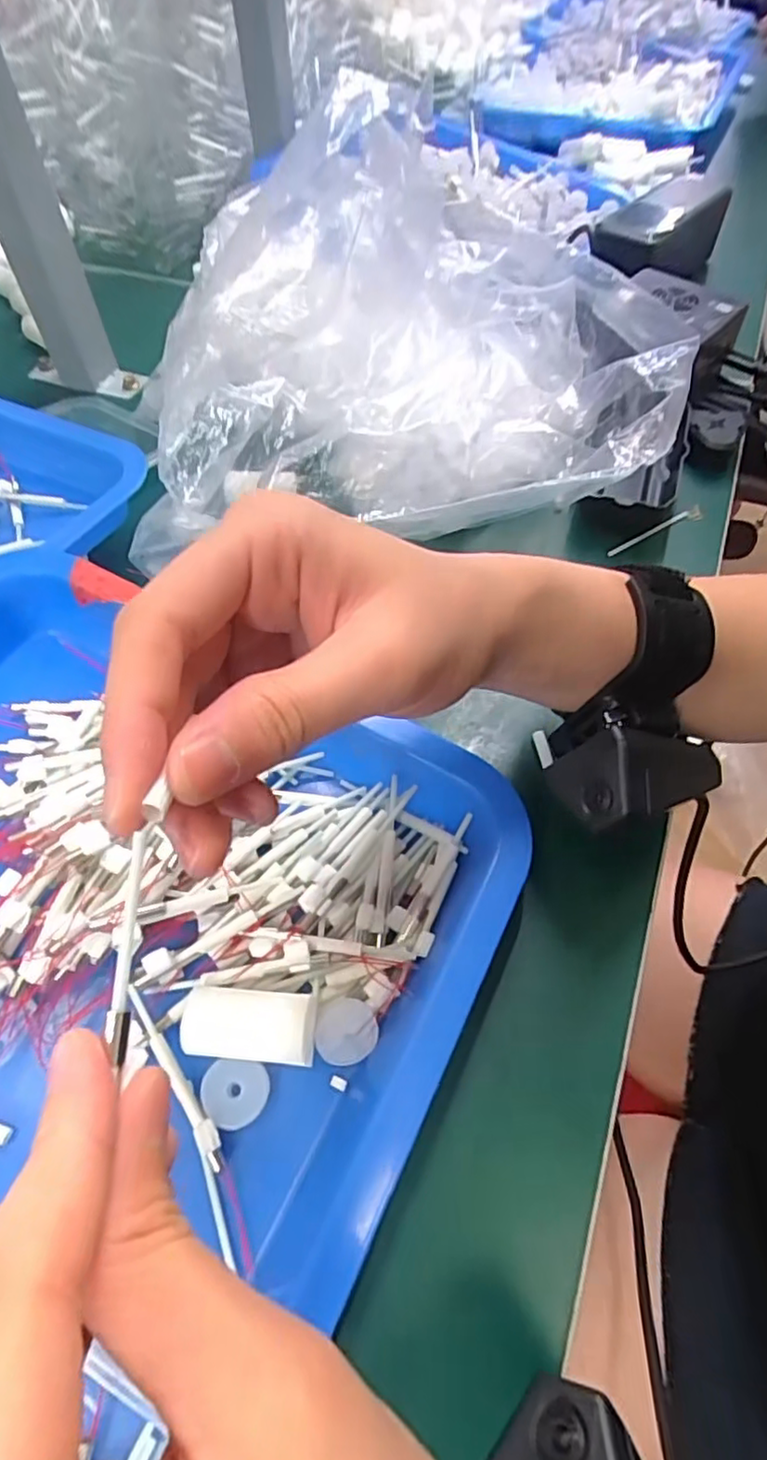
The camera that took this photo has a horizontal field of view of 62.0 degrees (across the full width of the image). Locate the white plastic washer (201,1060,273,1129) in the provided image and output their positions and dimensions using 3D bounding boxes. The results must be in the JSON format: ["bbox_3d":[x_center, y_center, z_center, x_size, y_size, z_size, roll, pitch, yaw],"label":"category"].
[{"bbox_3d":[-0.048,0.118,0.207,0.020,0.005,0.019,3,57,3],"label":"white plastic washer"}]

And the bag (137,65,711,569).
[{"bbox_3d":[0.020,-0.198,0.309,0.268,0.149,0.197,-4,57,-1],"label":"bag"}]

